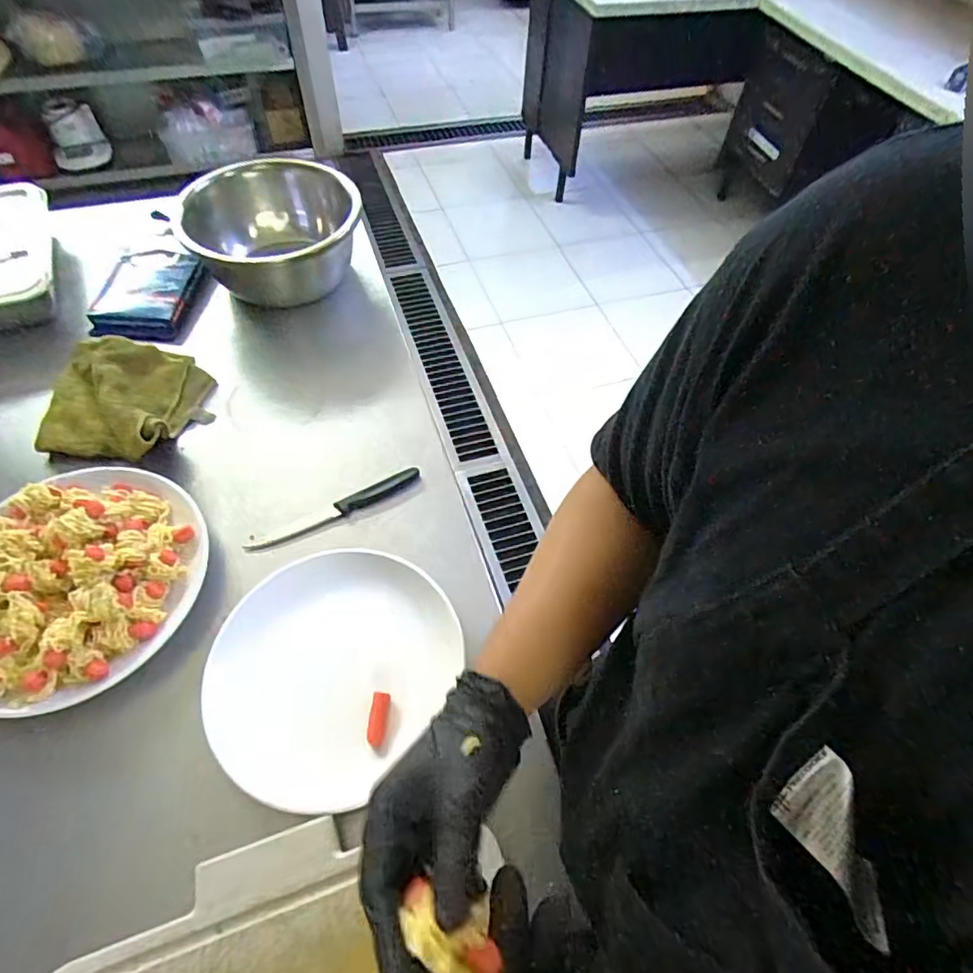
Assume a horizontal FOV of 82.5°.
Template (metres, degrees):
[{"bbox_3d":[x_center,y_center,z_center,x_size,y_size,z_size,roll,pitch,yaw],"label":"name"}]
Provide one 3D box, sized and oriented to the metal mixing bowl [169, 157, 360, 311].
[{"bbox_3d":[-0.319,-0.392,0.852,0.233,0.126,0.233,1,56,-2],"label":"metal mixing bowl"}]

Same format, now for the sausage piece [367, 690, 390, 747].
[{"bbox_3d":[-0.097,0.208,0.499,0.016,0.009,0.043,6,56,1],"label":"sausage piece"}]

